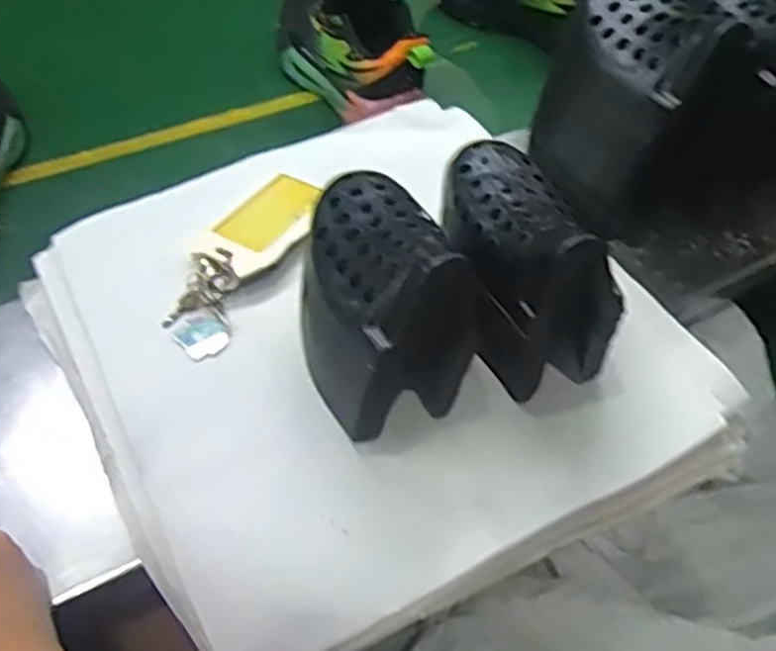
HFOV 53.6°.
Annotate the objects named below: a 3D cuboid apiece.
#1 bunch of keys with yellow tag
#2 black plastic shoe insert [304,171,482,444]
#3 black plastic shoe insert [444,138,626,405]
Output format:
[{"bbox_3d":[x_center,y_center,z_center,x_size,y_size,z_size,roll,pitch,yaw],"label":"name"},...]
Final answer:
[{"bbox_3d":[-0.106,-0.053,0.562,0.063,0.012,0.167,20,54,10],"label":"bunch of keys with yellow tag"},{"bbox_3d":[-0.008,-0.026,0.479,0.090,0.115,0.146,-11,54,-13],"label":"black plastic shoe insert"},{"bbox_3d":[0.091,-0.045,0.507,0.109,0.132,0.143,-4,53,-8],"label":"black plastic shoe insert"}]

